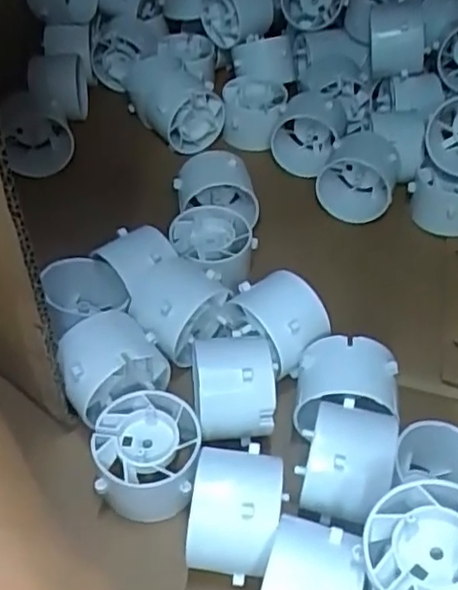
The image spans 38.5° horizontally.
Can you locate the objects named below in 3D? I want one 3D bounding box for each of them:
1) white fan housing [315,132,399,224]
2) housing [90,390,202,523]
[{"bbox_3d":[0.086,-0.077,0.435,0.047,0.046,0.047,15,48,10],"label":"white fan housing"},{"bbox_3d":[-0.038,0.074,0.301,0.046,0.032,0.049,4,47,-1],"label":"housing"}]

